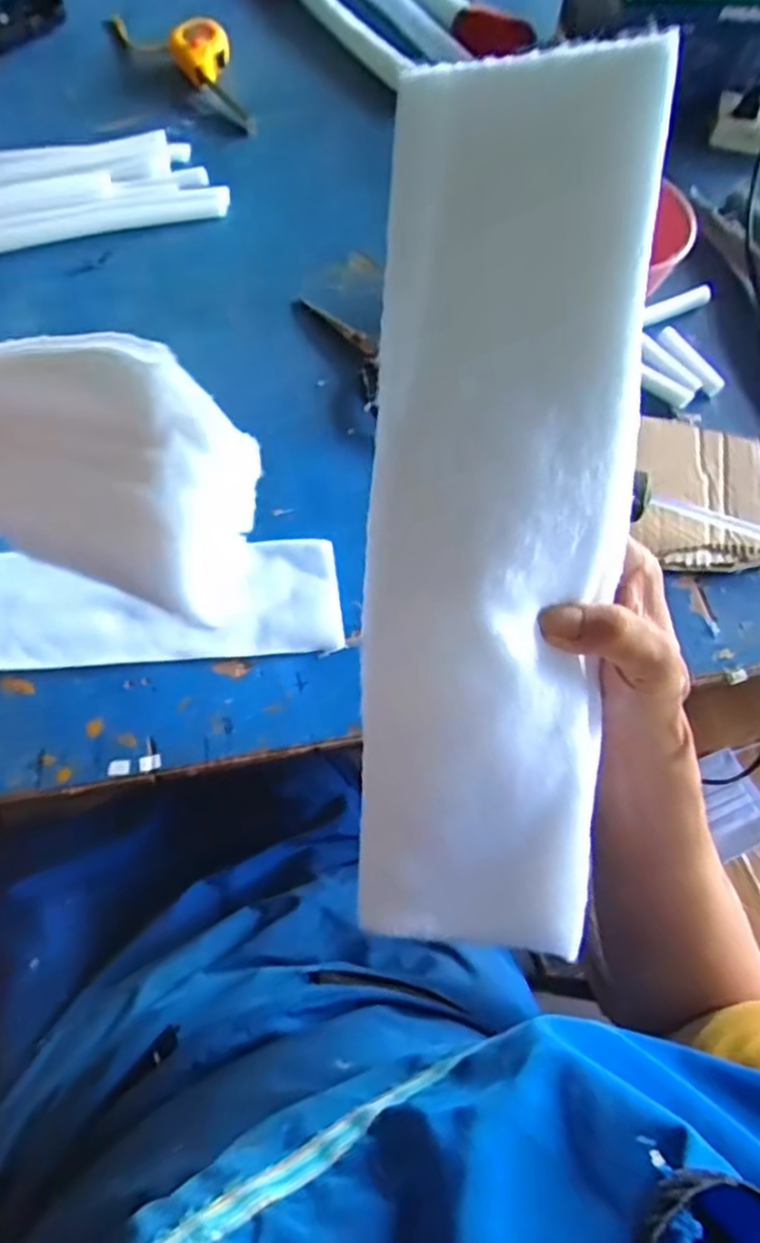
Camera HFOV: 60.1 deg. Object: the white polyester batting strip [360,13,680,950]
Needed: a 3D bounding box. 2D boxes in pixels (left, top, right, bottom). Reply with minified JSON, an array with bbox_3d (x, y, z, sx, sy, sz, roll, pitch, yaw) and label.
[{"bbox_3d":[0.045,-0.030,0.249,0.095,0.026,0.320,4,99,-1],"label":"white polyester batting strip"}]

